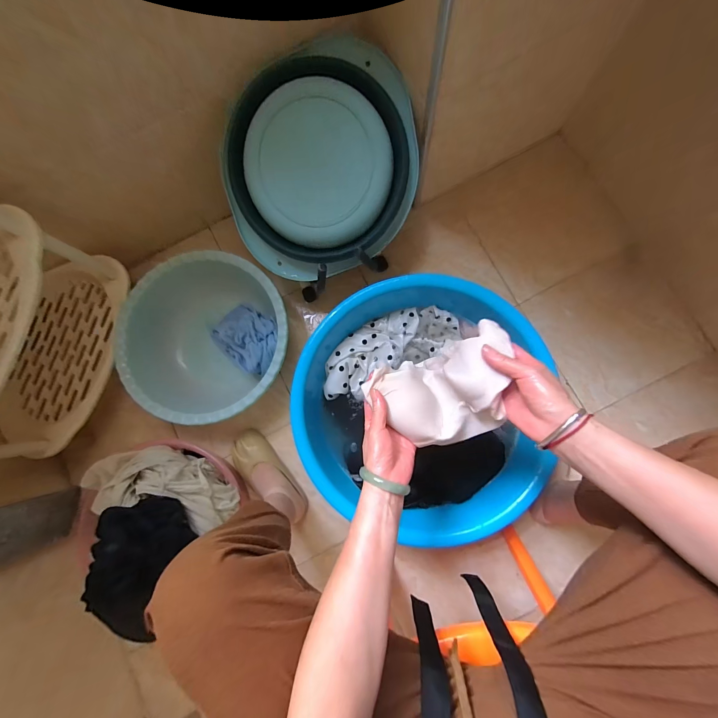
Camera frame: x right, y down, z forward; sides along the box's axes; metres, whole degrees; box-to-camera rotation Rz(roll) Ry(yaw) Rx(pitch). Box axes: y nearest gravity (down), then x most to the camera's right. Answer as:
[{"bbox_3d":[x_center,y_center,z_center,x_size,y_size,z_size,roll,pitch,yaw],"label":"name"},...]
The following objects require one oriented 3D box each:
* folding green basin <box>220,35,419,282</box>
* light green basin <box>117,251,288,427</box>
[{"bbox_3d":[-0.074,-0.353,0.614,0.398,0.136,0.377,-25,110,14],"label":"folding green basin"},{"bbox_3d":[-0.336,-0.045,0.746,0.364,0.152,0.360,-1,82,5],"label":"light green basin"}]

